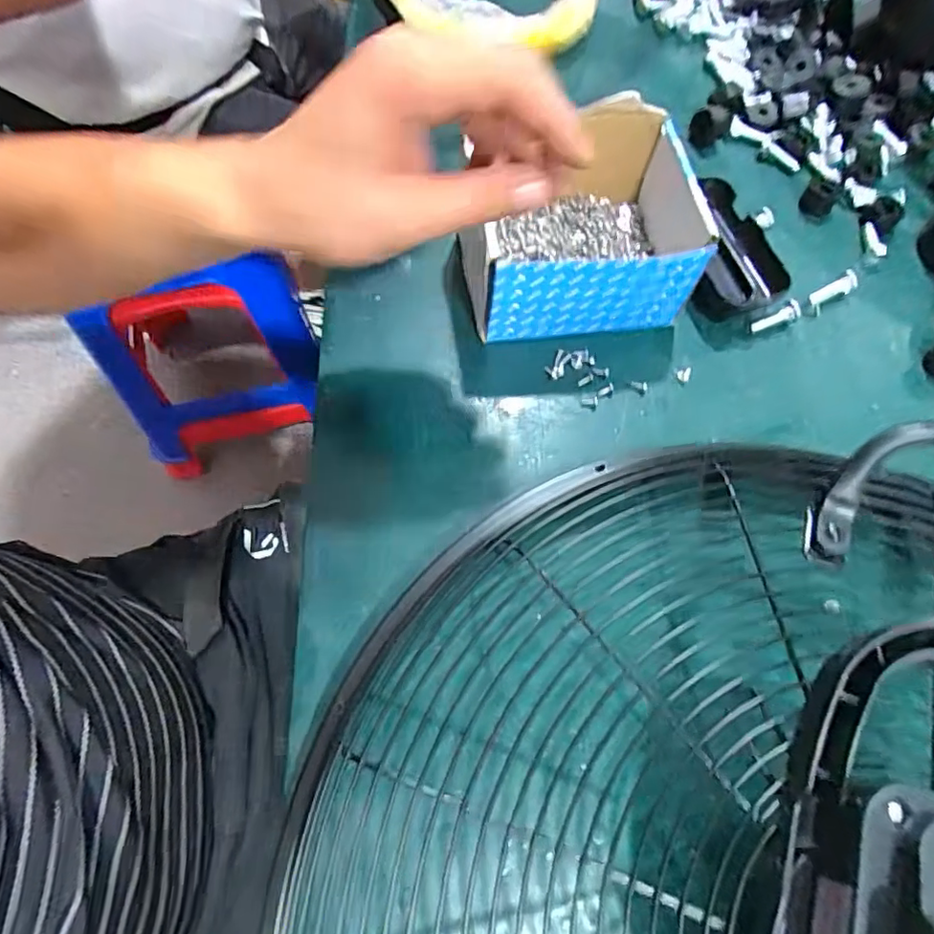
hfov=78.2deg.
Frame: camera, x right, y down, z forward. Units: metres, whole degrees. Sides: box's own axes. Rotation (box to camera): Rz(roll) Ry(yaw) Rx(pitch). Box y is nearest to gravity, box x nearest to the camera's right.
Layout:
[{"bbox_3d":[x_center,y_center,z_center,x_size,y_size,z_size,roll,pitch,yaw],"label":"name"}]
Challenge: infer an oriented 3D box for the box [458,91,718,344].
[{"bbox_3d":[0.070,-0.146,0.357,0.142,0.076,0.110,-8,67,-5],"label":"box"}]

